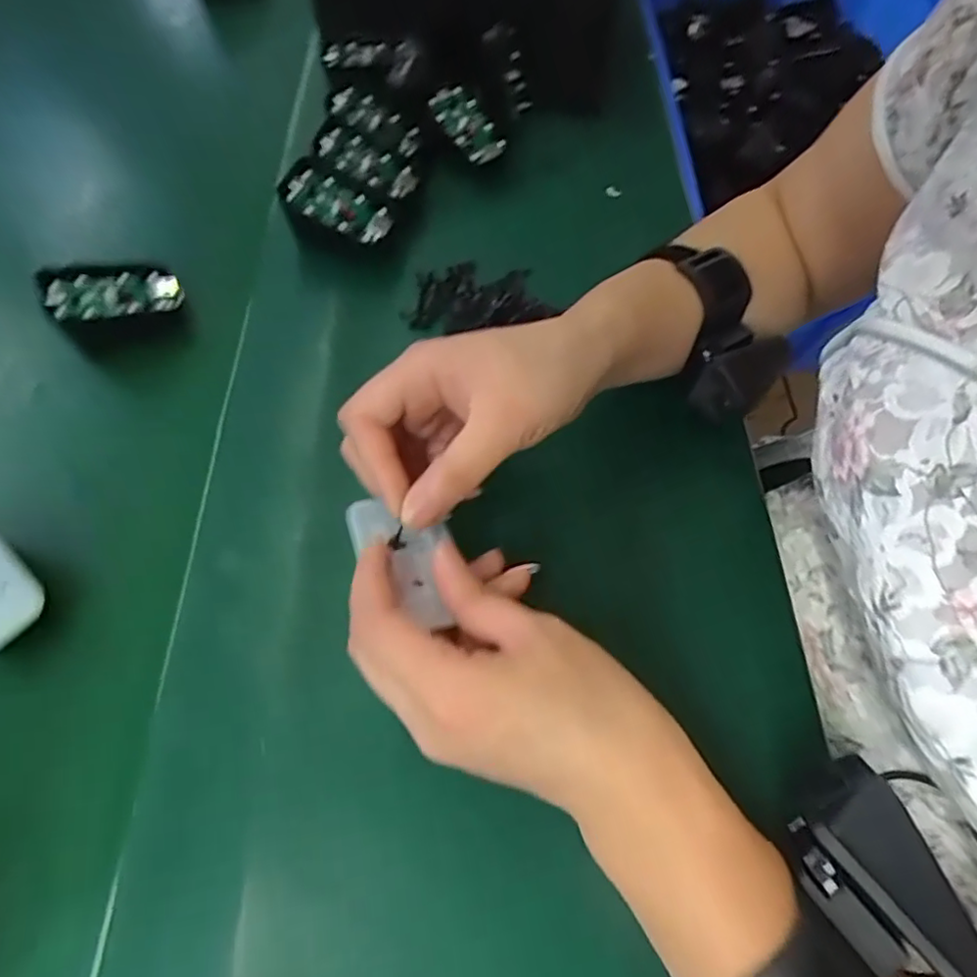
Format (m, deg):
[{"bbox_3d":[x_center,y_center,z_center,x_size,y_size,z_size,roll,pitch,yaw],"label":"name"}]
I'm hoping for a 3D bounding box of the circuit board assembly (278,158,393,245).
[{"bbox_3d":[-0.098,-0.184,0.393,0.067,0.013,0.034,23,63,-14],"label":"circuit board assembly"}]

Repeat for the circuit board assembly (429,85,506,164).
[{"bbox_3d":[-0.015,-0.267,0.443,0.031,0.006,0.061,-43,94,-10],"label":"circuit board assembly"}]

